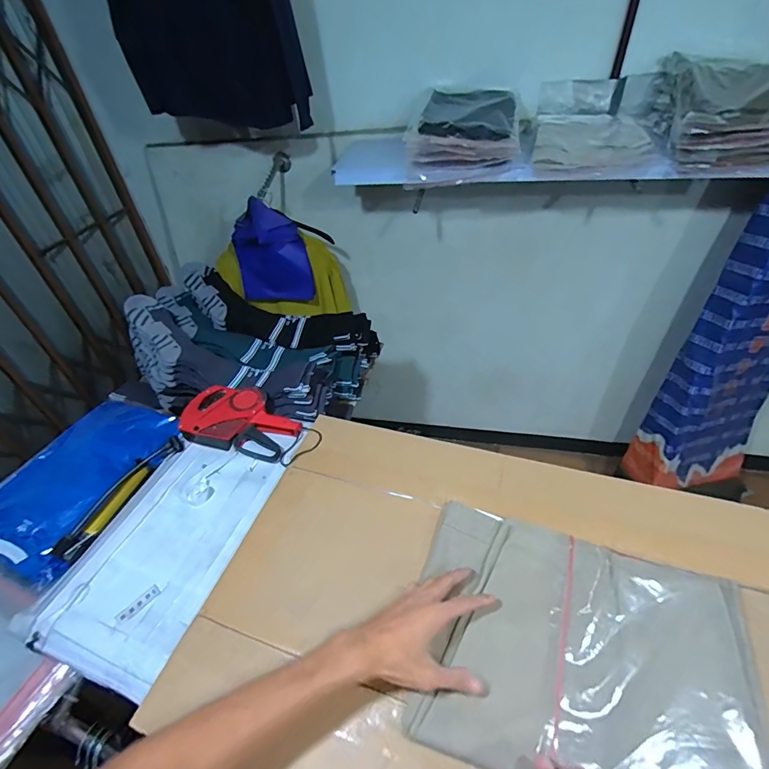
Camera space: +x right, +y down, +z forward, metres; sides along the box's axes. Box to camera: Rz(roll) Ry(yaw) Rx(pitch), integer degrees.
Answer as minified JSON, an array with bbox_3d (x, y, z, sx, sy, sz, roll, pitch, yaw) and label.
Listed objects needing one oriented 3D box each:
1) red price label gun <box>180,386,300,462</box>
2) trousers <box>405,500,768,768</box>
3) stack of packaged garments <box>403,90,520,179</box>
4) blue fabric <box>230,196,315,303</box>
[{"bbox_3d":[-0.270,0.068,0.813,0.219,0.054,0.136,8,45,15],"label":"red price label gun"},{"bbox_3d":[0.224,0.301,0.491,0.364,0.030,0.276,10,45,17],"label":"trousers"},{"bbox_3d":[0.236,-0.707,1.180,0.292,0.143,0.312,9,45,16],"label":"stack of packaged garments"},{"bbox_3d":[-0.376,-0.418,1.399,0.239,0.318,0.062,-13,43,-7],"label":"blue fabric"}]

